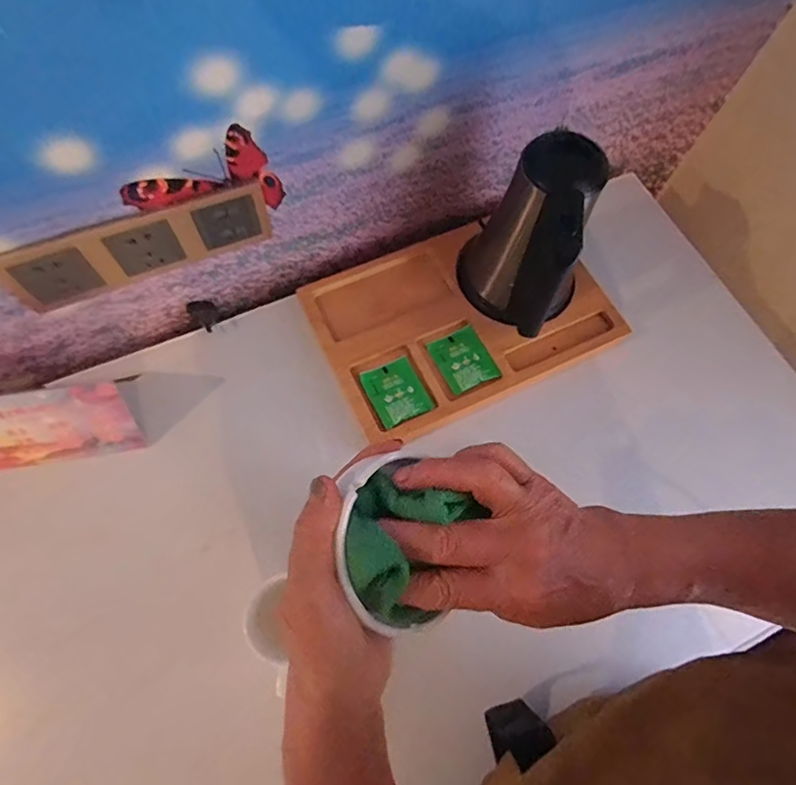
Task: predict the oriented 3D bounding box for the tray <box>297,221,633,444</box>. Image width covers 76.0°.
[{"bbox_3d":[0.077,-0.099,0.623,0.338,0.022,0.233,-24,72,-12],"label":"tray"}]

